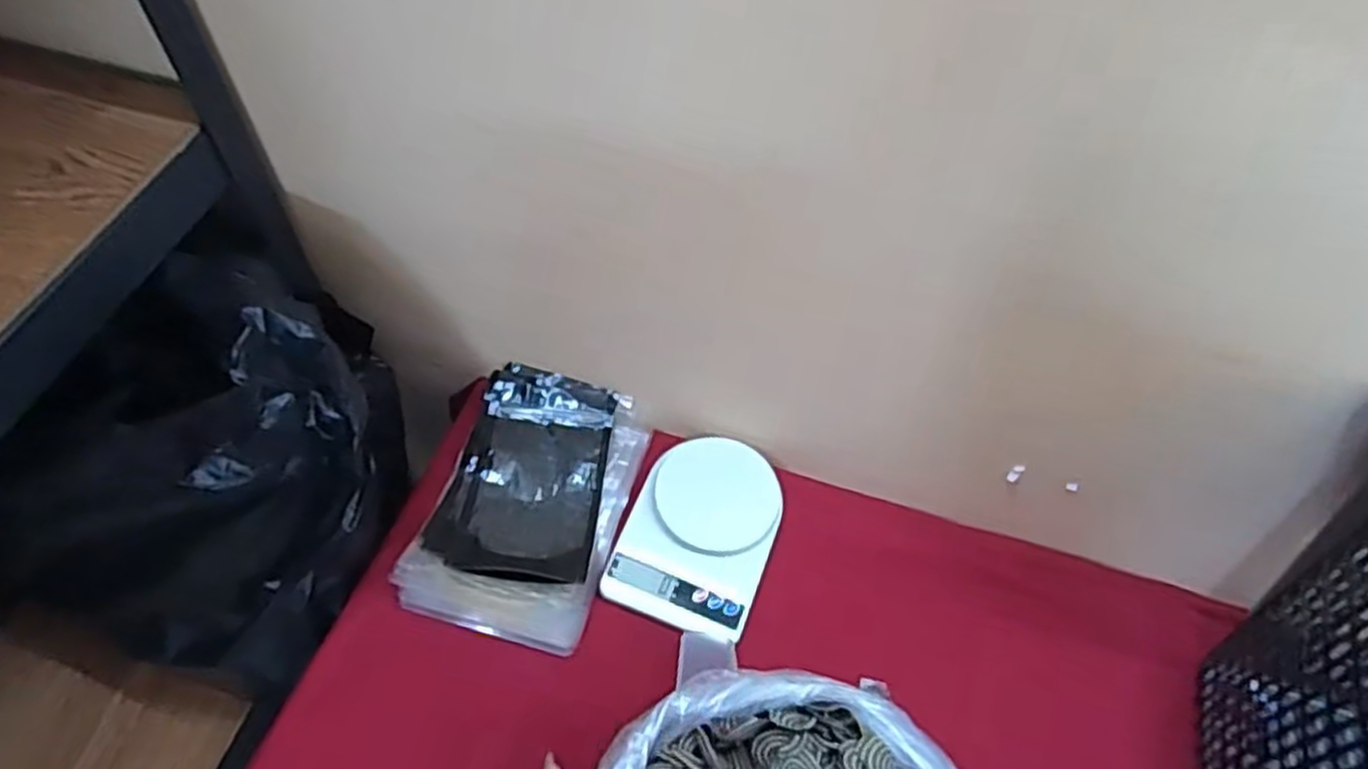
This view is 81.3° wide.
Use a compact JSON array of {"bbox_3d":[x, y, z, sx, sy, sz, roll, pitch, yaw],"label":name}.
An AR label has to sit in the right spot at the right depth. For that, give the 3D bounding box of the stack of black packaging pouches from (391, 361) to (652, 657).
[{"bbox_3d":[-0.137,0.104,0.727,0.161,0.038,0.245,15,56,6],"label":"stack of black packaging pouches"}]

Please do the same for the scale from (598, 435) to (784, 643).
[{"bbox_3d":[0.017,0.131,0.726,0.129,0.027,0.178,20,56,10],"label":"scale"}]

